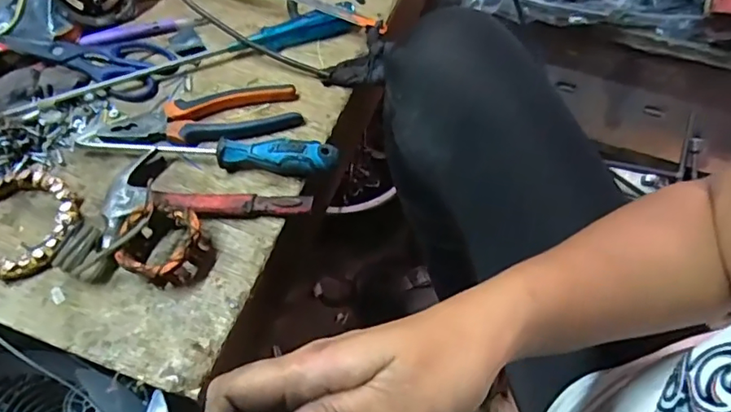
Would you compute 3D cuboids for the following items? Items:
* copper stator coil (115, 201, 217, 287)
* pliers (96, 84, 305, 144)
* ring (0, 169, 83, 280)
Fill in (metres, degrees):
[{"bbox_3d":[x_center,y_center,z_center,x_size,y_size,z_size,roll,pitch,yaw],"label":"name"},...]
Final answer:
[{"bbox_3d":[-0.167,0.034,0.460,0.071,0.033,0.063,18,62,11],"label":"copper stator coil"},{"bbox_3d":[-0.159,-0.087,0.538,0.186,0.014,0.053,-10,60,-4],"label":"pliers"},{"bbox_3d":[-0.306,0.014,0.480,0.099,0.016,0.100,-1,60,1],"label":"ring"}]

